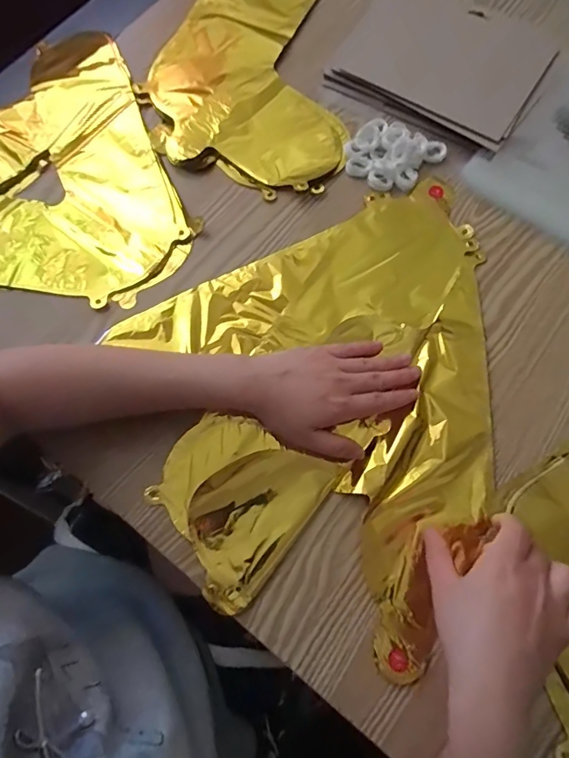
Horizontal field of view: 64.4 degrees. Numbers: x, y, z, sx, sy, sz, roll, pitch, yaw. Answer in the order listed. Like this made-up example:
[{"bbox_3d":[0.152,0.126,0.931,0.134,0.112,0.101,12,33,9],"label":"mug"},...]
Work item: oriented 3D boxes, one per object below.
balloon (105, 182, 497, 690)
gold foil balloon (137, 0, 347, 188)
[{"bbox_3d":[0.068,0.021,0.388,0.363,0.028,0.352,-29,74,-8],"label":"balloon"},{"bbox_3d":[-0.026,-0.403,0.529,0.219,0.010,0.403,9,72,3],"label":"gold foil balloon"}]

